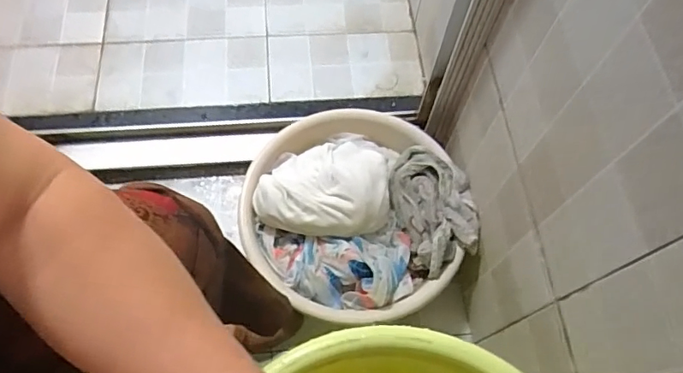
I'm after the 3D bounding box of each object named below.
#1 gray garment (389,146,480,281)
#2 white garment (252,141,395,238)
[{"bbox_3d":[0.126,0.022,0.702,0.106,0.060,0.181,-22,69,-12],"label":"gray garment"},{"bbox_3d":[-0.024,-0.005,0.689,0.187,0.067,0.145,3,66,-2],"label":"white garment"}]

